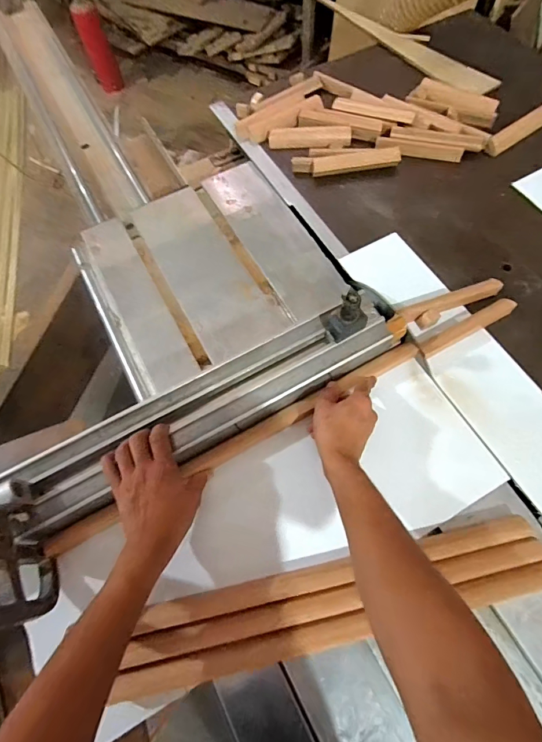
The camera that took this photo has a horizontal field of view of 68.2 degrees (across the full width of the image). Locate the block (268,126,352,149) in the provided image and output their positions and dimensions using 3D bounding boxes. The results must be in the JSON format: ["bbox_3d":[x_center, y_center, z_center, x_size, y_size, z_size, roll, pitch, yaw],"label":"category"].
[{"bbox_3d":[0.078,-0.470,0.804,0.161,0.013,0.052,1,65,4],"label":"block"}]

